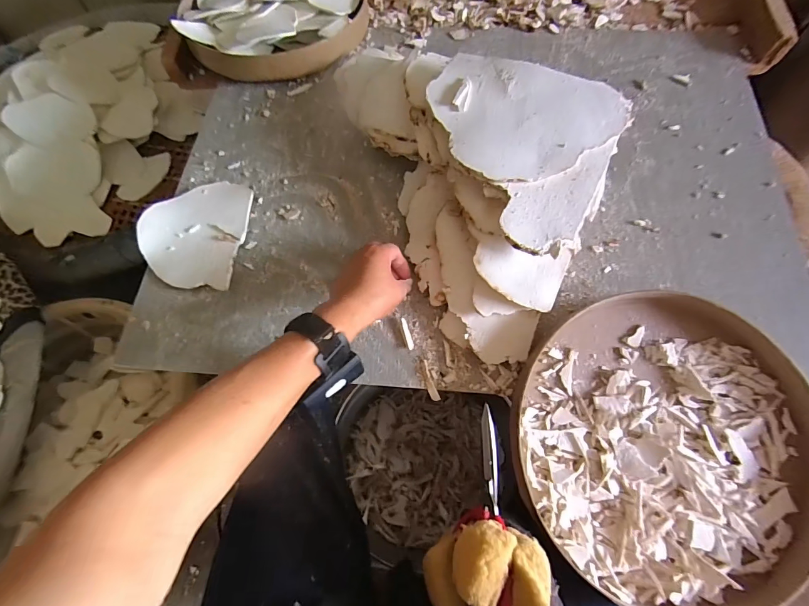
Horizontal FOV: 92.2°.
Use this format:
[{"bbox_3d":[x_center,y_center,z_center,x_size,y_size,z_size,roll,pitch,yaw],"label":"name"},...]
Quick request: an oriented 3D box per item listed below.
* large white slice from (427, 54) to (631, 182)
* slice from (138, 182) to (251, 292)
[{"bbox_3d":[0.131,-0.228,0.447,0.187,0.019,0.182,0,69,0],"label":"large white slice"},{"bbox_3d":[-0.268,-0.089,0.494,0.128,0.015,0.149,4,69,2],"label":"slice"}]

